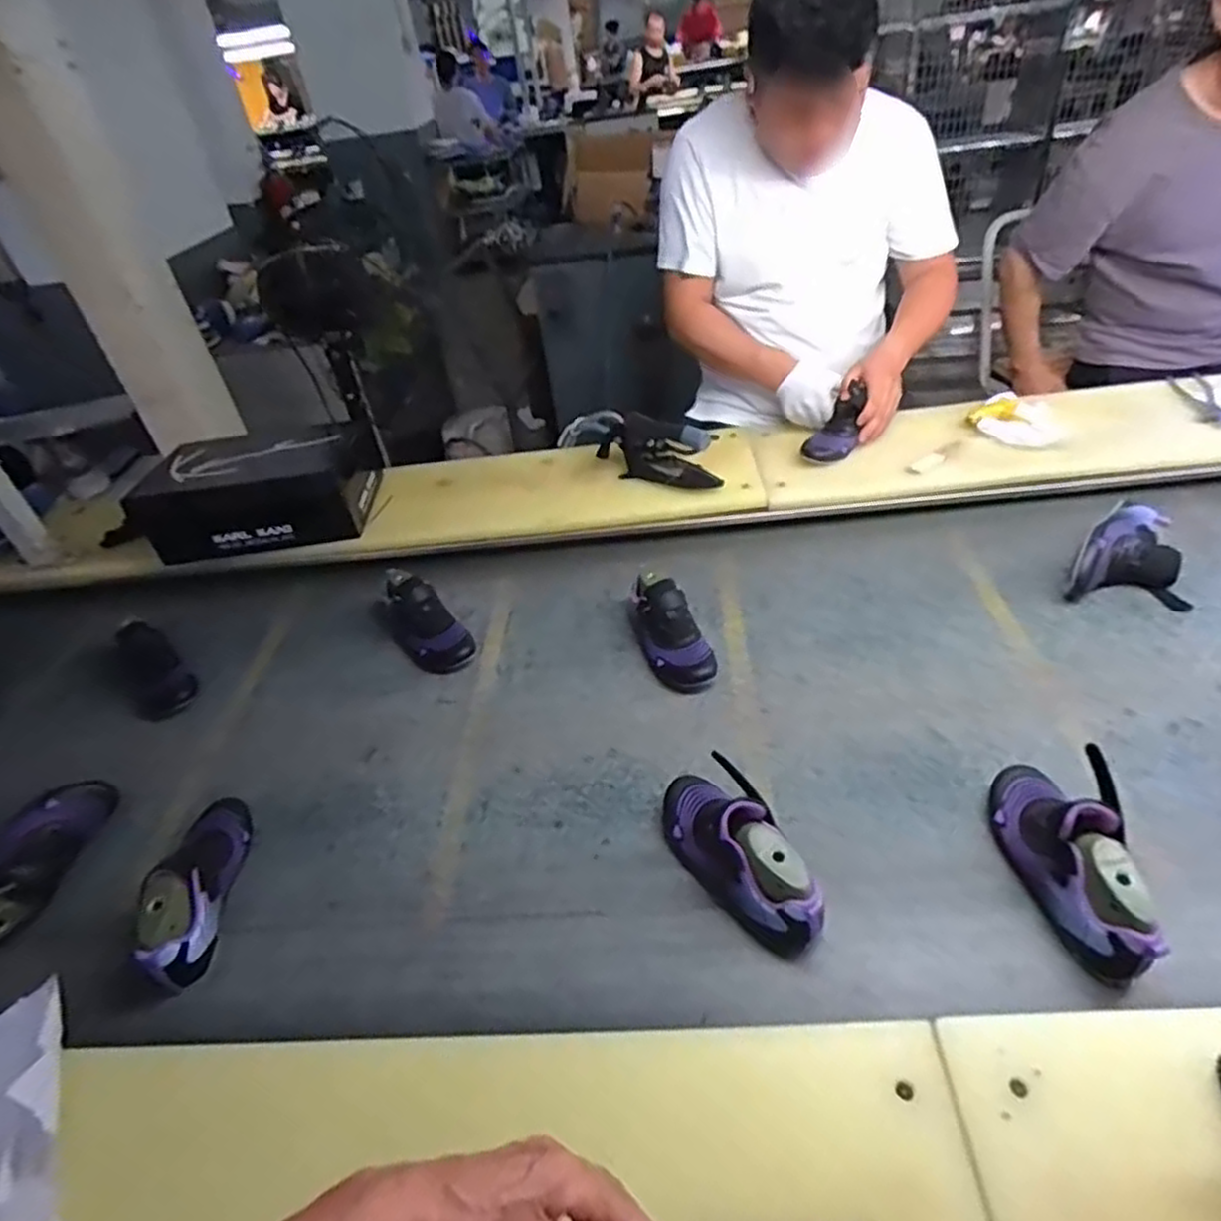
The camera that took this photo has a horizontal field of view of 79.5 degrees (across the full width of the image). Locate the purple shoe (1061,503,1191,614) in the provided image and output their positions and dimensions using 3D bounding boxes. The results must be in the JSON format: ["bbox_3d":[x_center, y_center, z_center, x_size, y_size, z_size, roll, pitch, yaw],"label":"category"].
[{"bbox_3d":[0.705,-0.072,0.976,0.135,0.068,0.192,23,49,32],"label":"purple shoe"}]

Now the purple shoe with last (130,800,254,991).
[{"bbox_3d":[-0.423,0.270,0.753,0.068,0.080,0.199,-13,40,-6],"label":"purple shoe with last"}]

